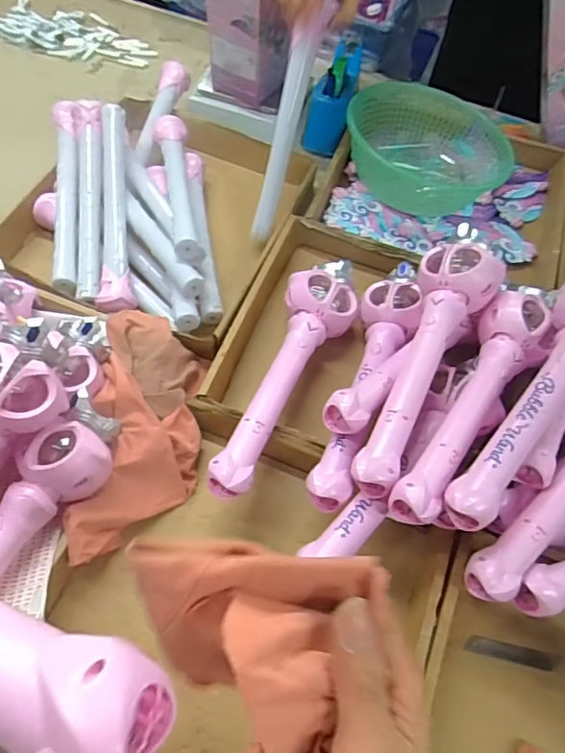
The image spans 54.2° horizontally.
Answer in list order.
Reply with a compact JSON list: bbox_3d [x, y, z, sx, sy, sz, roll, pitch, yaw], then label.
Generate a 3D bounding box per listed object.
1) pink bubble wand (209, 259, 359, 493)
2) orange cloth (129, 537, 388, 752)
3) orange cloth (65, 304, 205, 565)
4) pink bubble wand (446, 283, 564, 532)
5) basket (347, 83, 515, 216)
[{"bbox_3d":[0.014,-0.013,0.676,0.097,0.057,0.363,17,60,6],"label":"pink bubble wand"},{"bbox_3d":[-0.017,0.122,0.226,0.099,0.044,0.096,9,59,1],"label":"orange cloth"},{"bbox_3d":[-0.158,0.066,0.638,0.116,0.078,0.282,4,59,-2],"label":"orange cloth"},{"bbox_3d":[0.287,0.011,0.586,0.097,0.081,0.359,36,63,16],"label":"pink bubble wand"},{"bbox_3d":[0.243,-0.393,0.921,0.268,0.093,0.243,16,60,5],"label":"basket"}]

